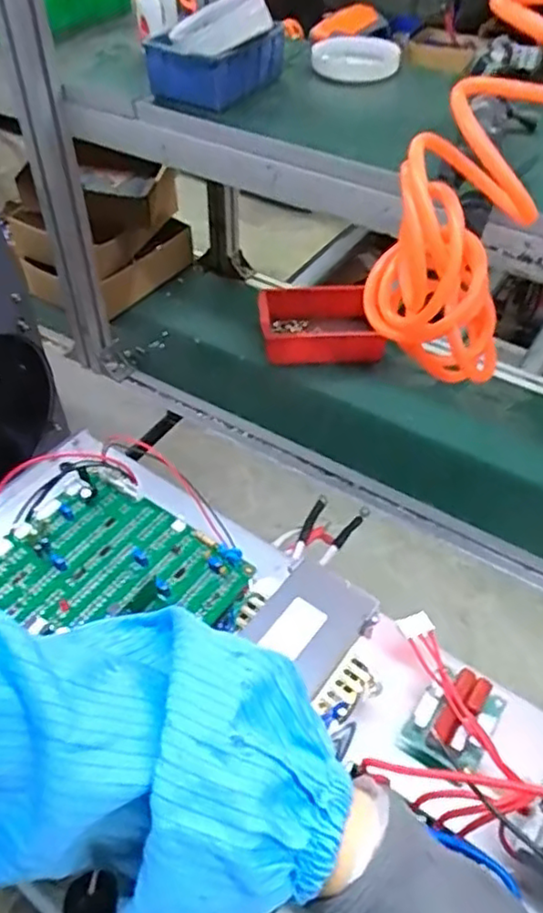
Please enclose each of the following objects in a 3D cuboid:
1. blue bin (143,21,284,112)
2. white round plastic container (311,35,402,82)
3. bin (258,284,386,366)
[{"bbox_3d":[-0.060,-0.432,0.711,0.105,0.056,0.130,23,51,18],"label":"blue bin"},{"bbox_3d":[0.103,-0.475,0.779,0.109,0.032,0.056,-7,49,-8],"label":"white round plastic container"},{"bbox_3d":[0.082,-0.209,1.047,0.201,0.062,0.136,-3,48,-4],"label":"bin"}]

